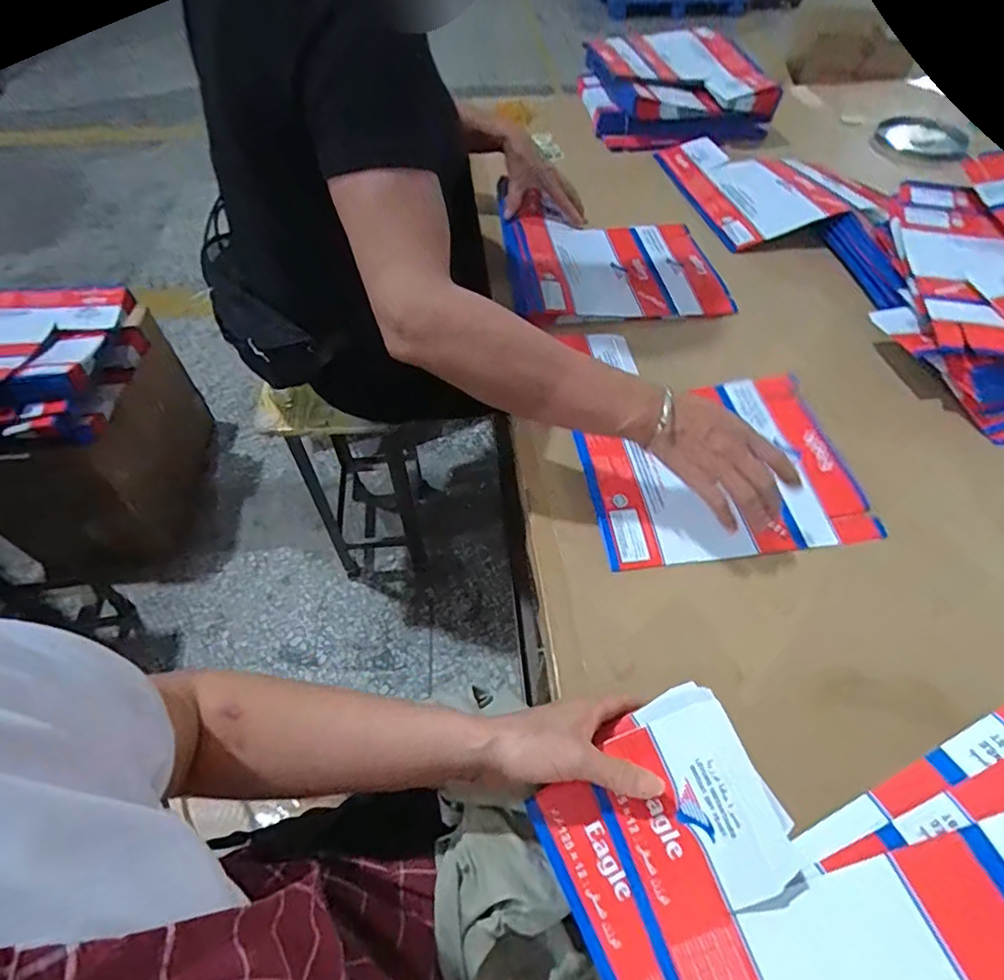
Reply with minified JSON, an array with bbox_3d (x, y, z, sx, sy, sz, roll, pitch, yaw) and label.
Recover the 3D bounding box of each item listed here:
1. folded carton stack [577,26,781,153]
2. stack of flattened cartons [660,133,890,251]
[{"bbox_3d":[0.348,-0.843,1.162,0.338,0.126,0.343,-7,54,-6],"label":"folded carton stack"},{"bbox_3d":[0.449,-0.552,0.984,0.261,0.023,0.364,-10,53,5],"label":"stack of flattened cartons"}]

